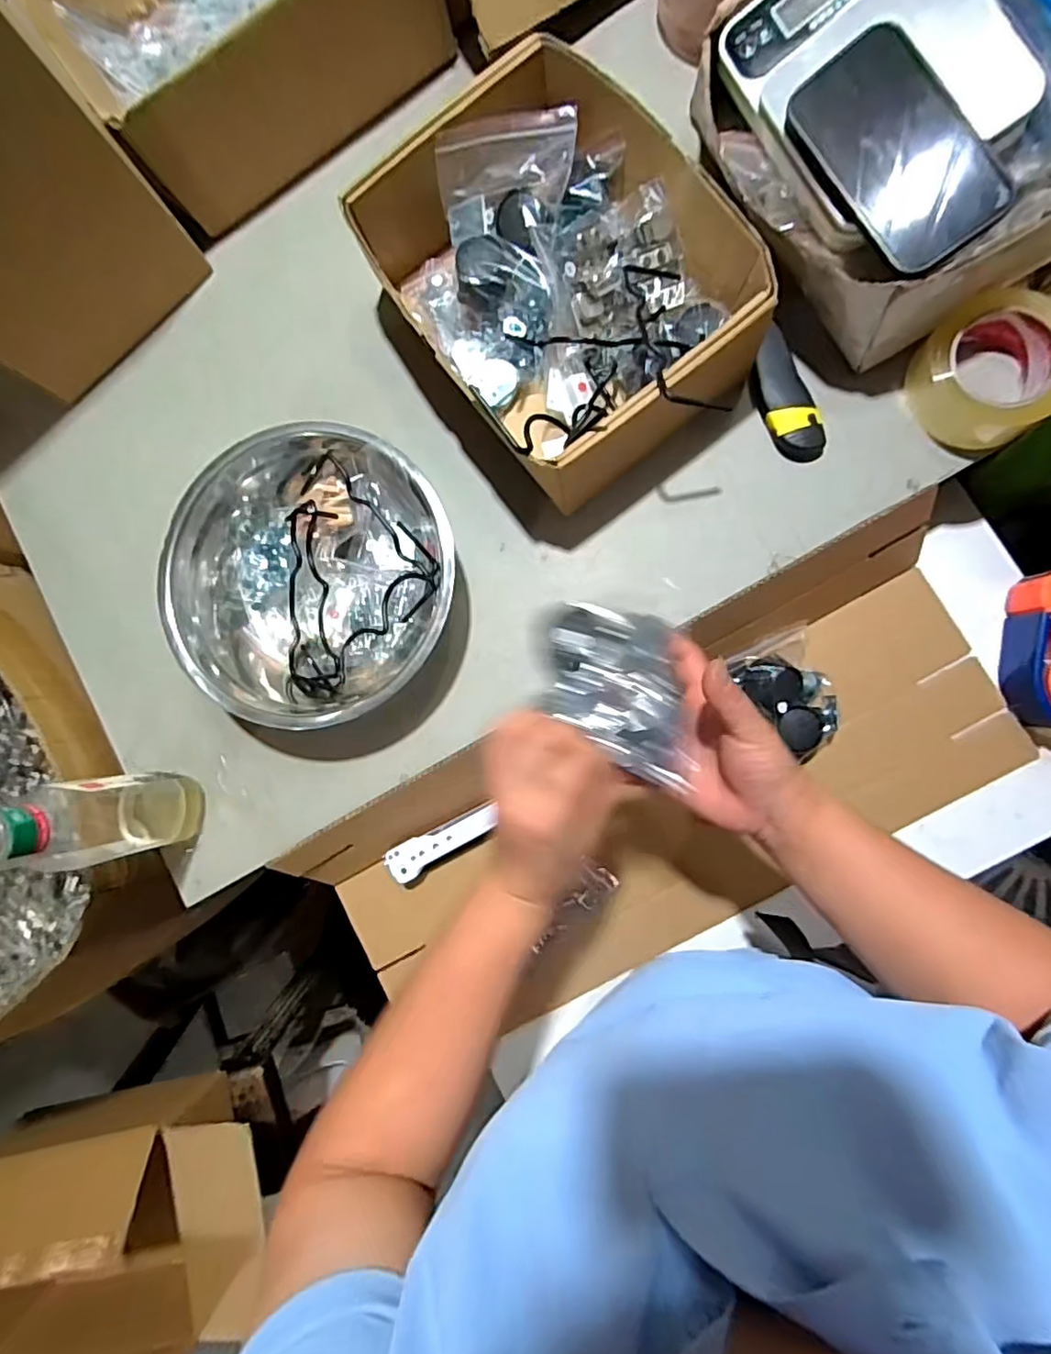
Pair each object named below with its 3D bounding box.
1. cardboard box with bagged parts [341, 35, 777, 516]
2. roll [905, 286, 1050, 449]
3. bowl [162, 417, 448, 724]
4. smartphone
[{"bbox_3d":[0.031,-0.327,0.511,0.239,0.102,0.316,-38,83,3],"label":"cardboard box with bagged parts"},{"bbox_3d":[0.392,-0.256,0.501,0.114,0.059,0.110,0,86,6],"label":"roll"},{"bbox_3d":[-0.181,-0.087,0.530,0.247,0.074,0.236,0,86,6],"label":"bowl"},{"bbox_3d":[0.265,-0.375,0.431,0.087,0.015,0.166,-35,82,14],"label":"smartphone"}]

